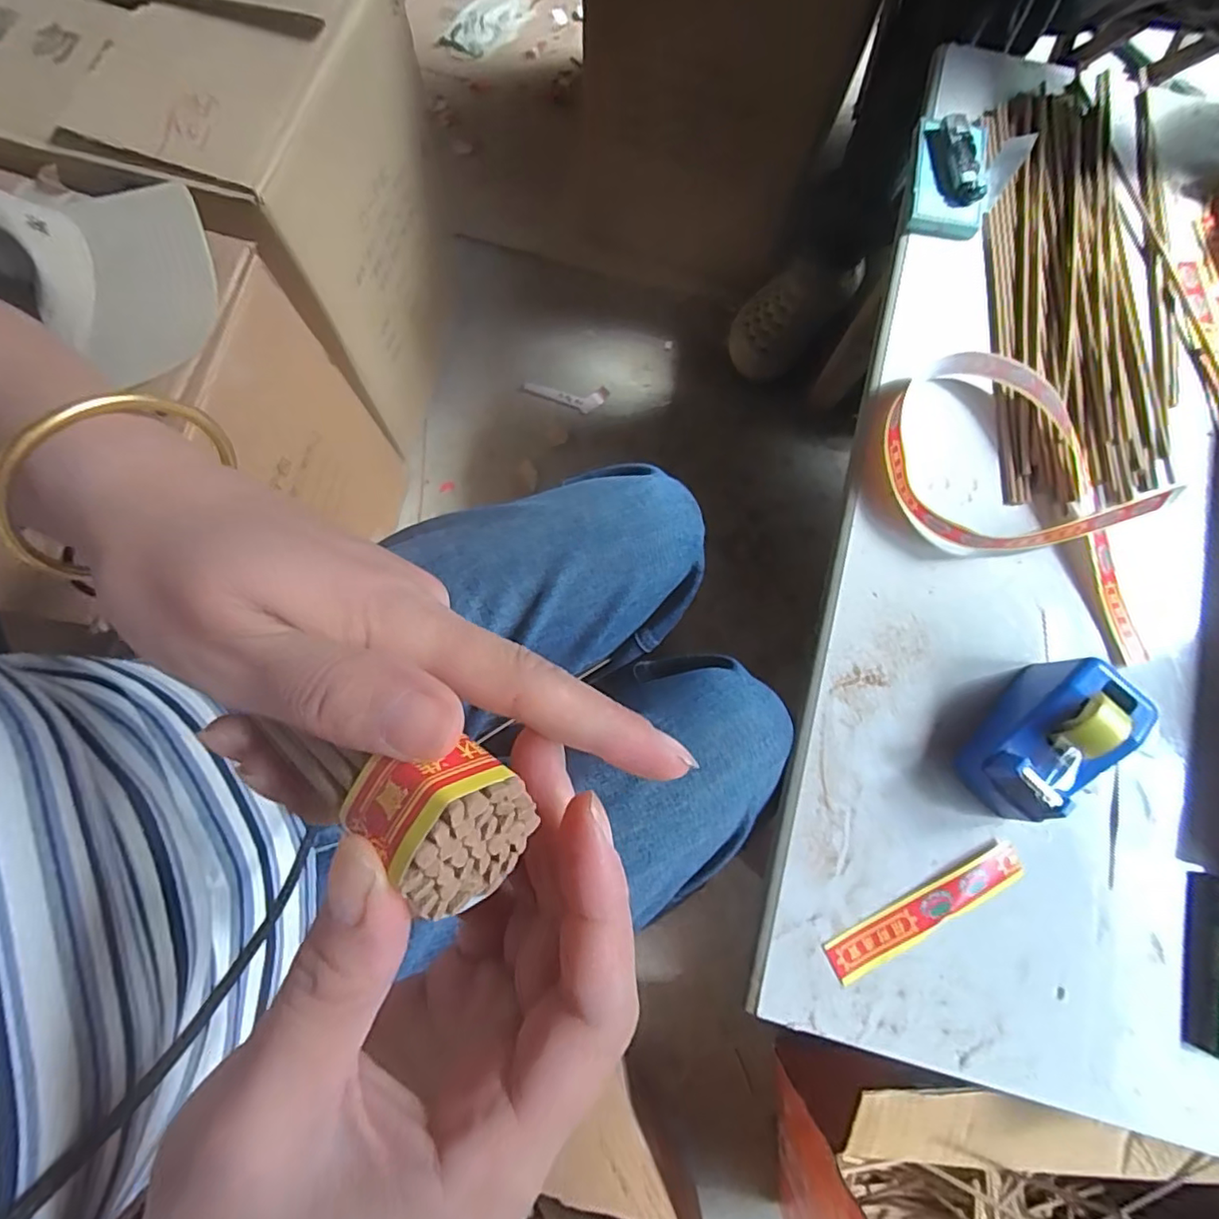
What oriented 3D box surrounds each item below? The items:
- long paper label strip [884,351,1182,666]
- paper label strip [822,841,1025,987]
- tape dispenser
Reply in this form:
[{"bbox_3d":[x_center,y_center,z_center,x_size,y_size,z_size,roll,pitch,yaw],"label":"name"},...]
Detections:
[{"bbox_3d":[0.306,-0.087,0.418,0.229,0.030,0.142,33,80,7],"label":"long paper label strip"},{"bbox_3d":[0.197,0.187,0.365,0.136,0.004,0.024,-27,79,-6],"label":"paper label strip"},{"bbox_3d":[0.273,0.080,0.363,0.055,0.059,0.103,43,81,9],"label":"tape dispenser"}]

